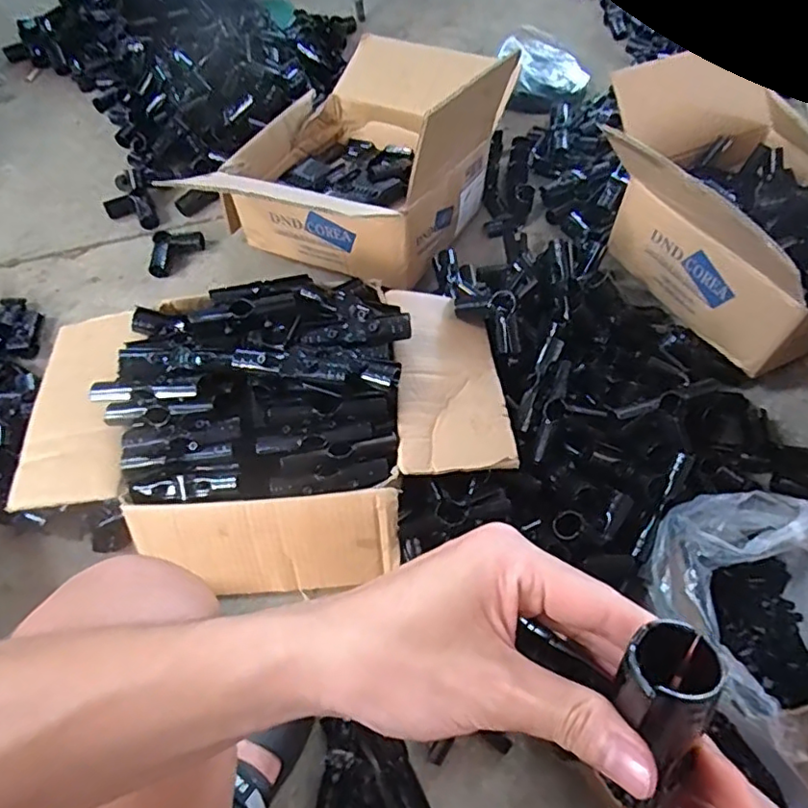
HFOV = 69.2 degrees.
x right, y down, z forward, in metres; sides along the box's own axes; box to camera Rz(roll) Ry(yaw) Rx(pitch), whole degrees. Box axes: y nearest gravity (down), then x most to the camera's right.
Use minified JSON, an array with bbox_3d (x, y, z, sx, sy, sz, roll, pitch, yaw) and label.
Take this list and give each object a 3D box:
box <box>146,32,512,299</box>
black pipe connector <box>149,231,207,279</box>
[{"bbox_3d":[-0.045,-0.432,0.927,0.358,0.241,0.479,23,64,15],"label":"box"},{"bbox_3d":[-0.388,-0.261,0.982,0.102,0.027,0.068,-35,64,-16],"label":"black pipe connector"}]

